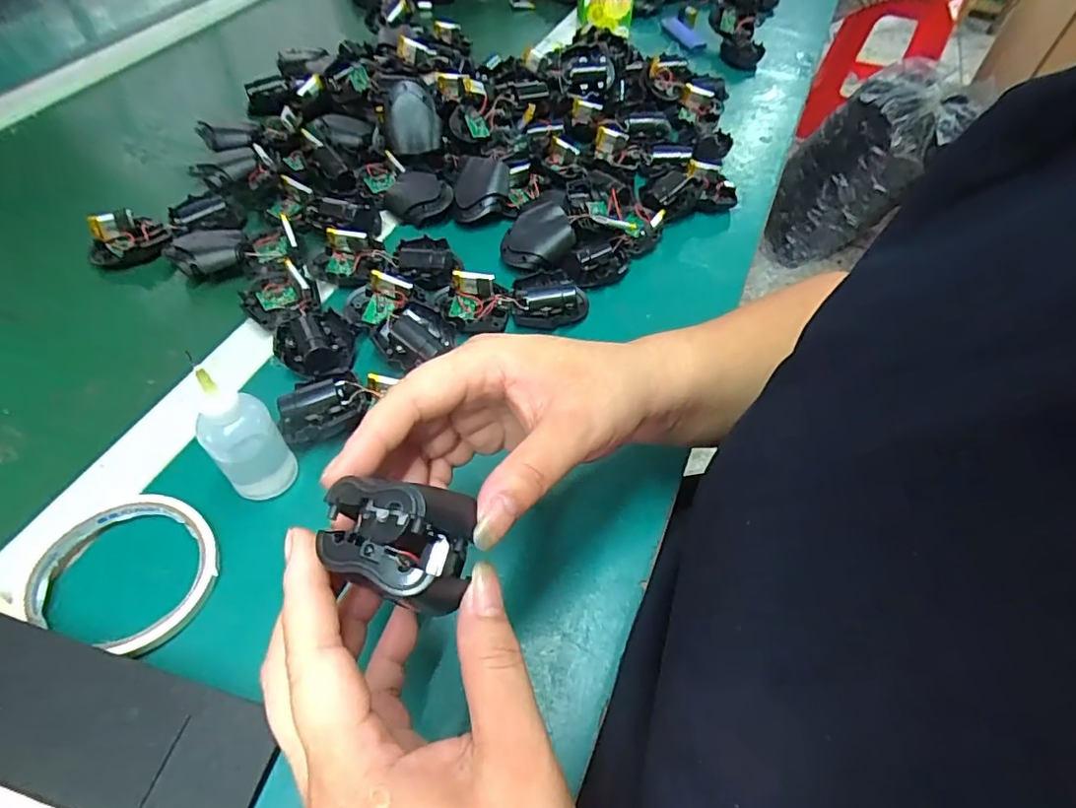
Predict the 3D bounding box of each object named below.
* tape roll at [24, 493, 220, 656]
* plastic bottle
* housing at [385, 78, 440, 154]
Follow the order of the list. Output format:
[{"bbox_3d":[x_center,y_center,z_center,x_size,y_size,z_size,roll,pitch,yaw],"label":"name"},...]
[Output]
[{"bbox_3d":[-0.221,0.089,0.307,0.090,0.012,0.079,14,55,8],"label":"tape roll"},{"bbox_3d":[-0.162,0.019,0.314,0.032,0.079,0.035,6,54,2],"label":"plastic bottle"},{"bbox_3d":[-0.117,-0.264,0.521,0.048,0.059,0.023,-9,24,-13],"label":"housing"}]

